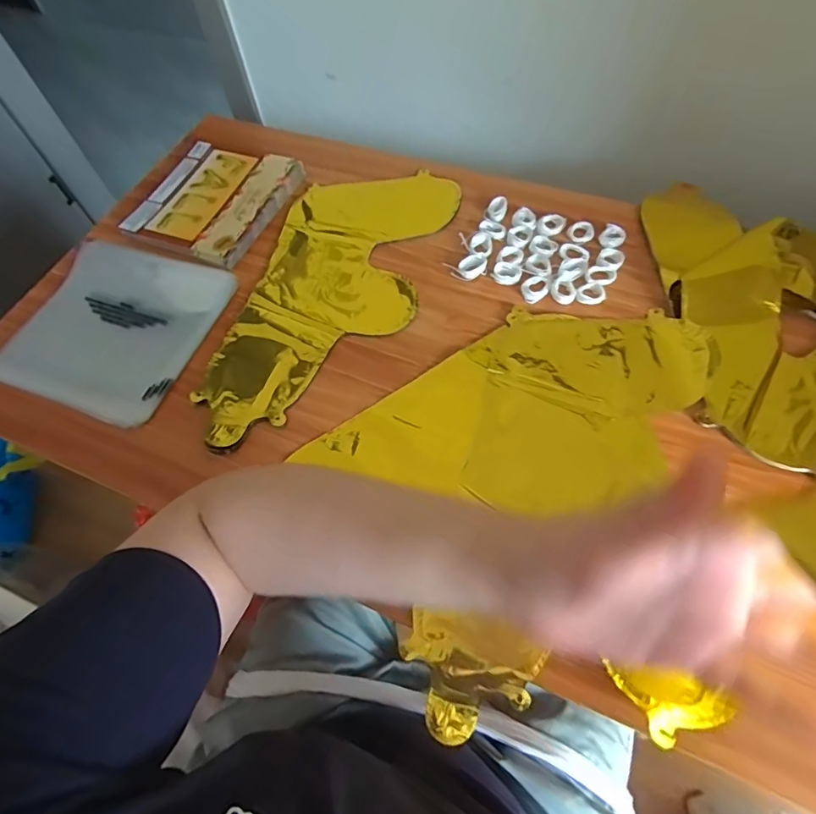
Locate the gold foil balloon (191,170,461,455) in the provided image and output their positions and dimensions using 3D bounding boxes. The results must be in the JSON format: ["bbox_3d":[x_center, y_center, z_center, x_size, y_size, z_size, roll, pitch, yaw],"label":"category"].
[{"bbox_3d":[-0.088,-0.128,0.547,0.197,0.022,0.395,11,63,9],"label":"gold foil balloon"}]

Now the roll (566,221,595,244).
[{"bbox_3d":[0.208,-0.211,0.577,0.031,0.011,0.030,-1,61,3],"label":"roll"}]

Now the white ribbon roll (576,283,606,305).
[{"bbox_3d":[0.204,-0.127,0.535,0.031,0.006,0.027,1,62,4],"label":"white ribbon roll"}]

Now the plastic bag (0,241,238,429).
[{"bbox_3d":[-0.335,-0.101,0.543,0.207,0.026,0.219,17,64,12],"label":"plastic bag"}]

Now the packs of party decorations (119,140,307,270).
[{"bbox_3d":[-0.255,-0.277,0.633,0.169,0.020,0.195,22,65,15],"label":"packs of party decorations"}]

